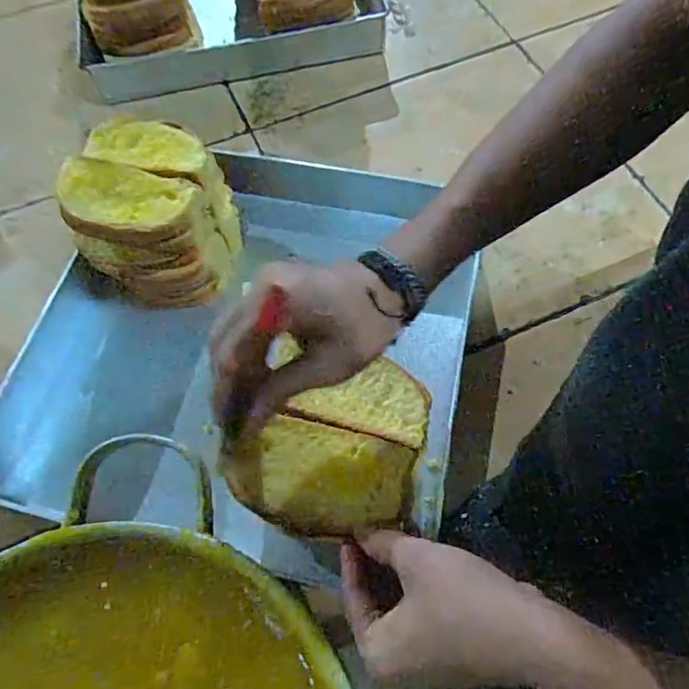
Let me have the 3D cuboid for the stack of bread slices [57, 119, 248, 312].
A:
[{"bbox_3d":[-0.187,-0.128,0.565,0.127,0.154,0.135,7,64,6],"label":"stack of bread slices"}]

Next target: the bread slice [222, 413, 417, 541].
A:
[{"bbox_3d":[-0.020,0.091,0.380,0.124,0.014,0.073,12,66,8],"label":"bread slice"}]

